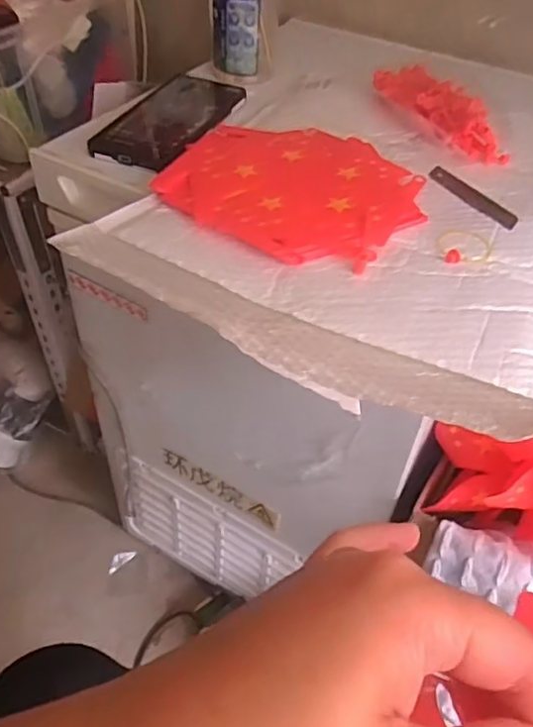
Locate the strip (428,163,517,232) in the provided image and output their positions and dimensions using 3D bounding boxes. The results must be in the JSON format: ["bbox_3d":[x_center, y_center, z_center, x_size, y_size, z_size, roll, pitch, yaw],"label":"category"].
[{"bbox_3d":[0.162,-0.134,0.488,0.018,0.008,0.100,-16,48,-19],"label":"strip"}]

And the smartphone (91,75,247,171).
[{"bbox_3d":[-0.084,-0.218,0.554,0.080,0.016,0.162,18,46,13],"label":"smartphone"}]

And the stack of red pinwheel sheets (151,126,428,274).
[{"bbox_3d":[0.022,-0.139,0.475,0.184,0.007,0.178,21,47,16],"label":"stack of red pinwheel sheets"}]

